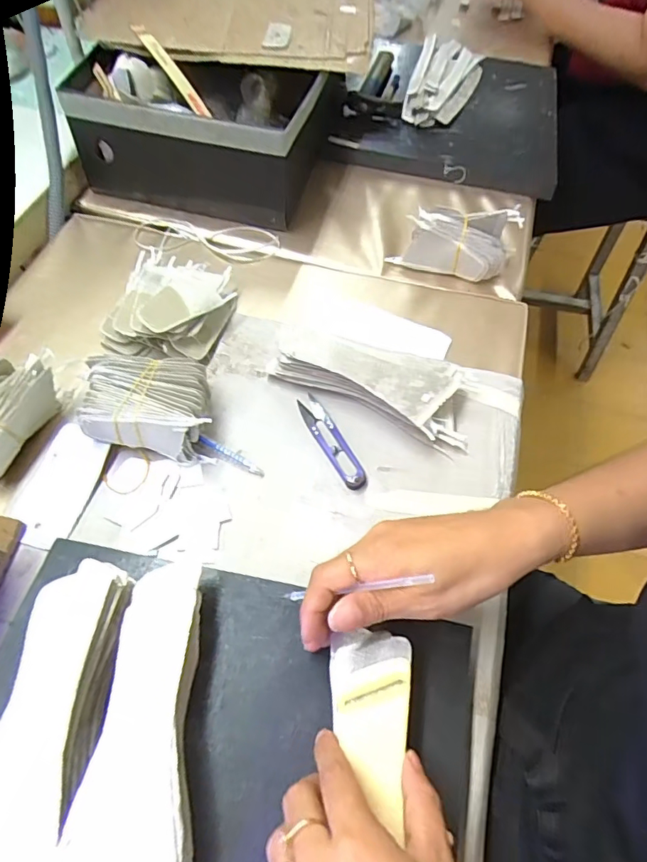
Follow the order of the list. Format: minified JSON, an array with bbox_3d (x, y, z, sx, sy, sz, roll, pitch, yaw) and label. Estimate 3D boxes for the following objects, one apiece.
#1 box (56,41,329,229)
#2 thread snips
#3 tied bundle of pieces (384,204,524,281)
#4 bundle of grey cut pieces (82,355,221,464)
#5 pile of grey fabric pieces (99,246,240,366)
[{"bbox_3d":[-0.134,-0.354,0.597,0.240,0.121,0.183,13,58,5],"label":"box"},{"bbox_3d":[0.006,0.009,0.446,0.020,0.008,0.100,-23,62,-17],"label":"thread snips"},{"bbox_3d":[0.143,-0.209,0.556,0.123,0.058,0.057,16,58,7],"label":"tied bundle of pieces"},{"bbox_3d":[-0.146,-0.018,0.426,0.100,0.057,0.074,-3,58,-5],"label":"bundle of grey cut pieces"},{"bbox_3d":[-0.146,-0.130,0.499,0.105,0.048,0.131,11,58,4],"label":"pile of grey fabric pieces"}]

